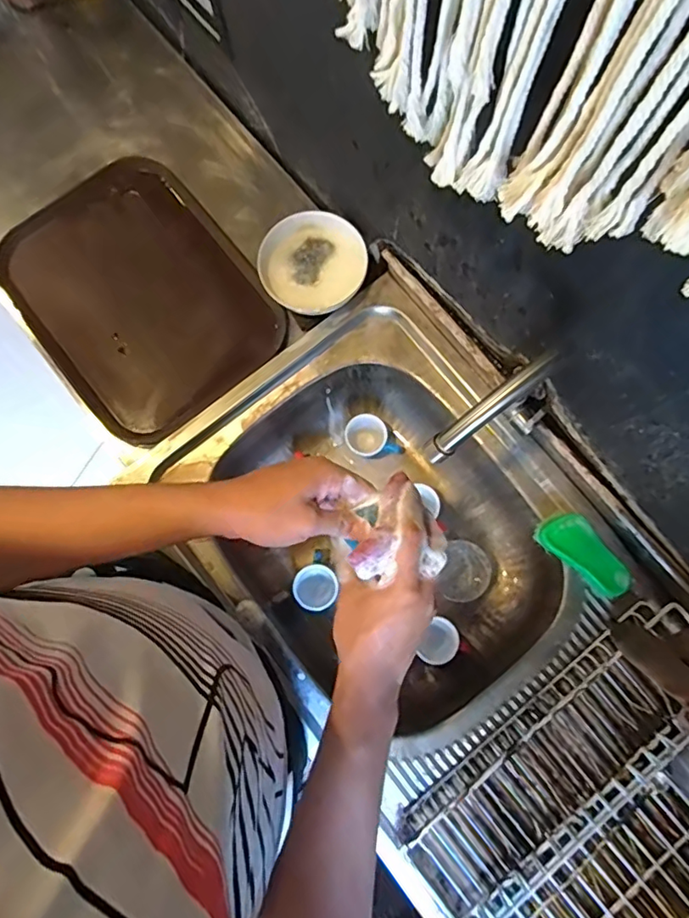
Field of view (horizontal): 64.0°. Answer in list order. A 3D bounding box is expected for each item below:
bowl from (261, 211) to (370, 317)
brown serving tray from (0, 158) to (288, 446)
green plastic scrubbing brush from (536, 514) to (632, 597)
[{"bbox_3d":[-0.046,-0.277,0.790,0.142,0.064,0.142,0,80,1],"label":"bowl"},{"bbox_3d":[-0.302,-0.242,0.800,0.296,0.033,0.398,-40,82,-6],"label":"brown serving tray"},{"bbox_3d":[0.302,0.117,0.691,0.121,0.031,0.053,39,83,7],"label":"green plastic scrubbing brush"}]

